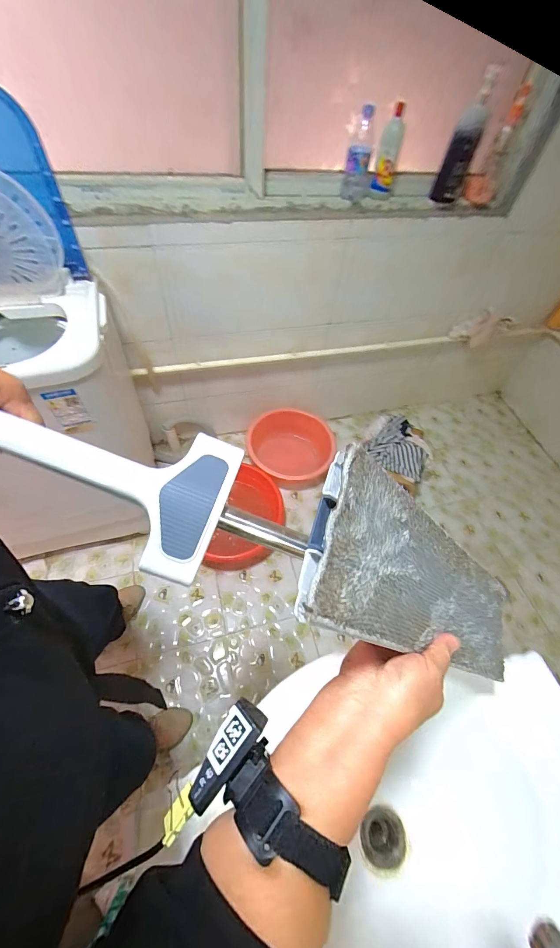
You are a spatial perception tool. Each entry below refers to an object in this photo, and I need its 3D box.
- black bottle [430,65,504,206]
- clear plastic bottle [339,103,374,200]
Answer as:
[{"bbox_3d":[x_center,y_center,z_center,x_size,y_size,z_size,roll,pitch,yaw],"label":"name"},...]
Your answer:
[{"bbox_3d":[0.539,-0.968,0.995,0.081,0.282,0.072,19,57,9],"label":"black bottle"},{"bbox_3d":[0.230,-0.934,0.993,0.071,0.200,0.064,10,56,3],"label":"clear plastic bottle"}]

